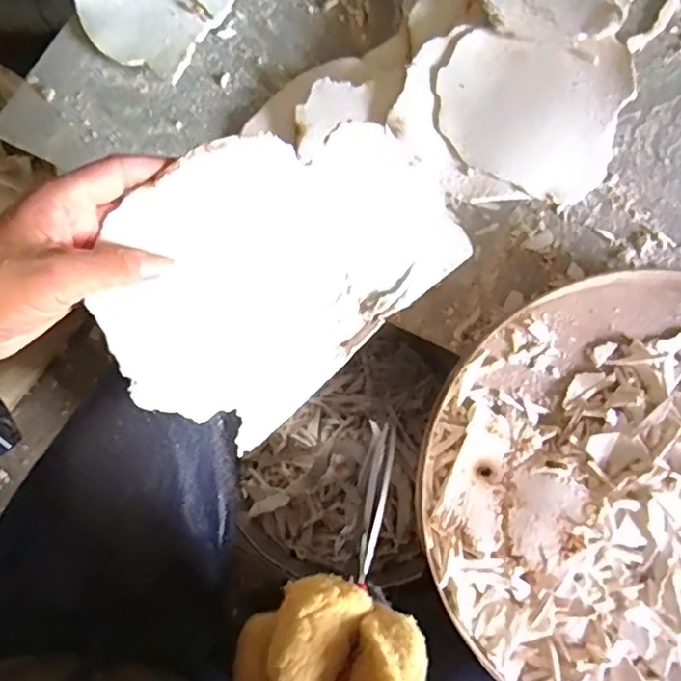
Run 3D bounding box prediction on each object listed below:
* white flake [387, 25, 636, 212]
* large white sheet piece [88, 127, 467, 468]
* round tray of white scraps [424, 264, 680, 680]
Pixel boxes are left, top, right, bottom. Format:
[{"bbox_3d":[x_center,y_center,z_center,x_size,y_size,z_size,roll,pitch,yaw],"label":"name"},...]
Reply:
[{"bbox_3d":[0.123,-0.164,0.444,0.159,0.026,0.123,11,75,2],"label":"white flake"},{"bbox_3d":[-0.040,-0.041,0.332,0.188,0.011,0.137,-42,97,2],"label":"large white sheet piece"},{"bbox_3d":[0.207,0.108,0.413,0.287,0.065,0.296,0,75,-1],"label":"round tray of white scraps"}]

